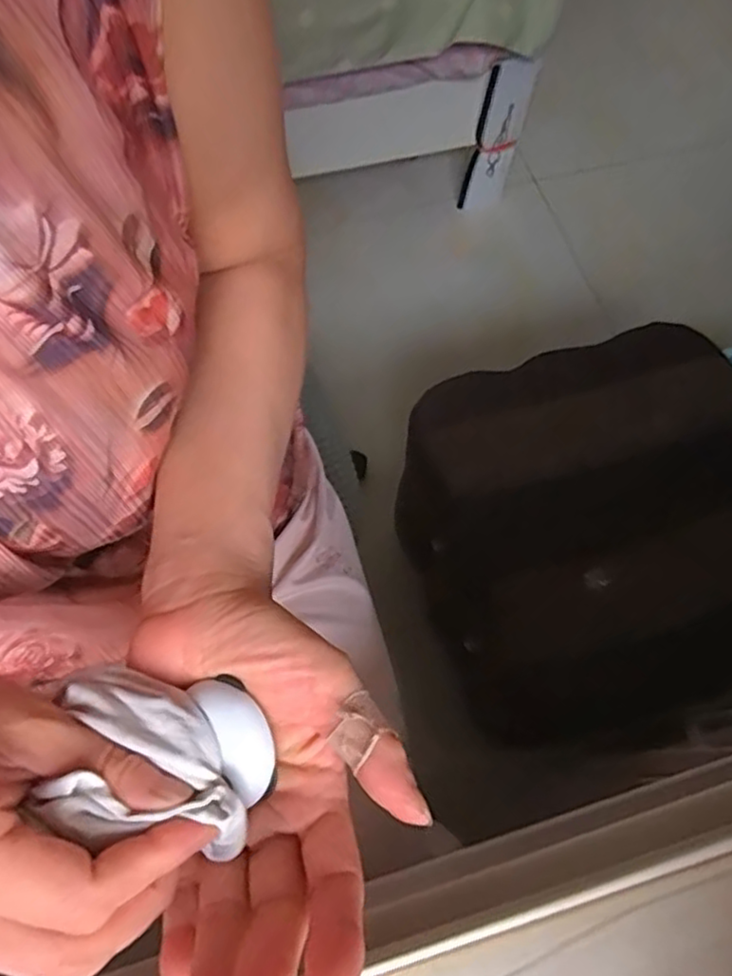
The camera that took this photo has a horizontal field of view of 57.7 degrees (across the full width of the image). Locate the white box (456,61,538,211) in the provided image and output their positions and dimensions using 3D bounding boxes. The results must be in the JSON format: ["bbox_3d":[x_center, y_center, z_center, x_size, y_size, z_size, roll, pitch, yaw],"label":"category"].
[{"bbox_3d":[0.232,-0.625,1.195,0.079,0.289,0.036,20,69,6],"label":"white box"}]

